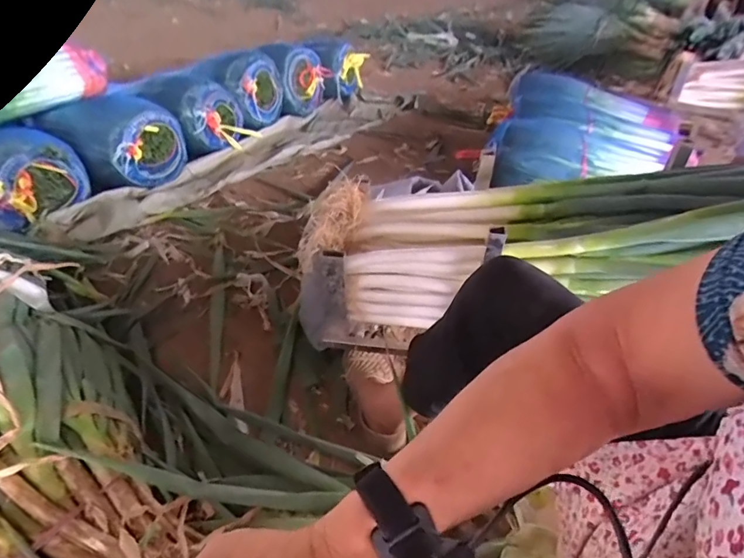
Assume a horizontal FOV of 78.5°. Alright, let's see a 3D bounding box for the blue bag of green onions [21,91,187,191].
[{"bbox_3d":[-0.888,-0.467,1.528,0.470,0.240,0.317,23,42,22],"label":"blue bag of green onions"}]

